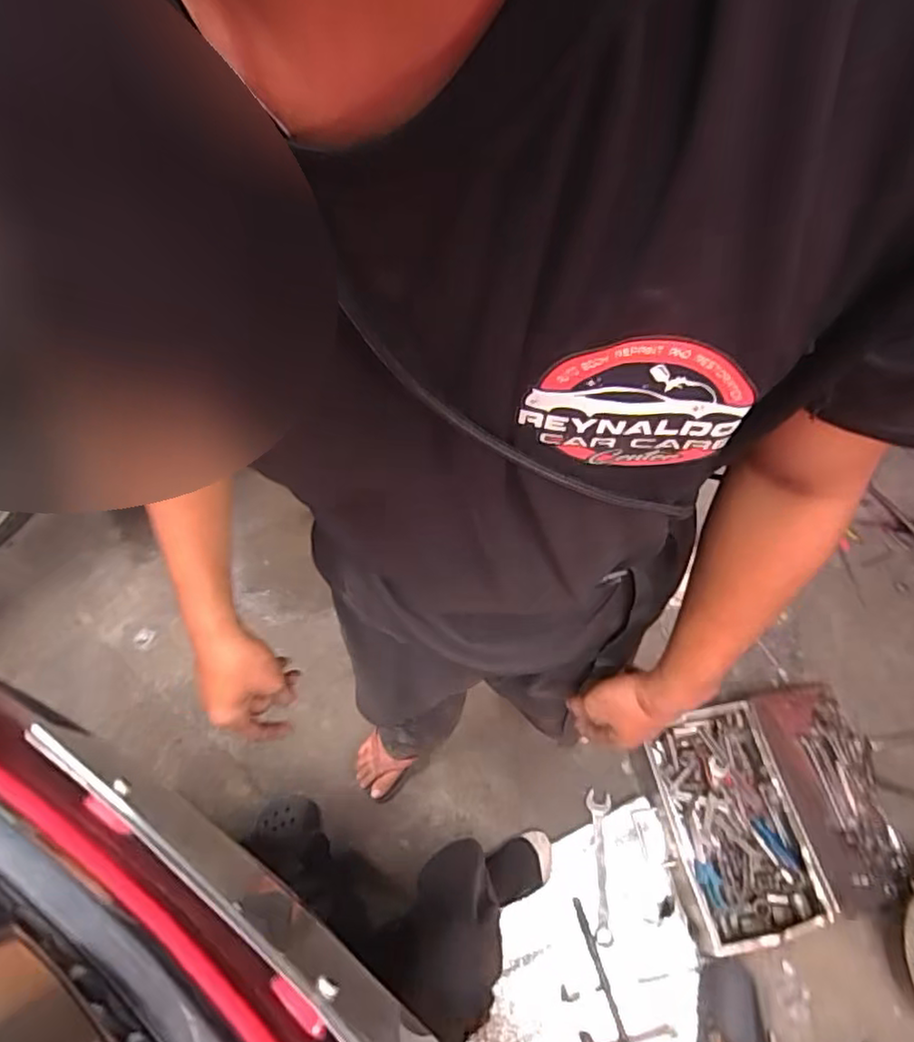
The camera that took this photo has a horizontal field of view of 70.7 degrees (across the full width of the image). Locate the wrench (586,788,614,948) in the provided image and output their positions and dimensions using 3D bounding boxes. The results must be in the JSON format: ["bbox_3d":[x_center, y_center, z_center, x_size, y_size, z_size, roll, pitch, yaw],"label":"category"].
[{"bbox_3d":[0.282,0.666,1.249,0.046,0.009,0.267,3,61,-2],"label":"wrench"}]

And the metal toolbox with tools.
[{"bbox_3d":[0.629,0.559,1.276,0.478,0.101,0.423,-8,62,-8],"label":"metal toolbox with tools"}]

